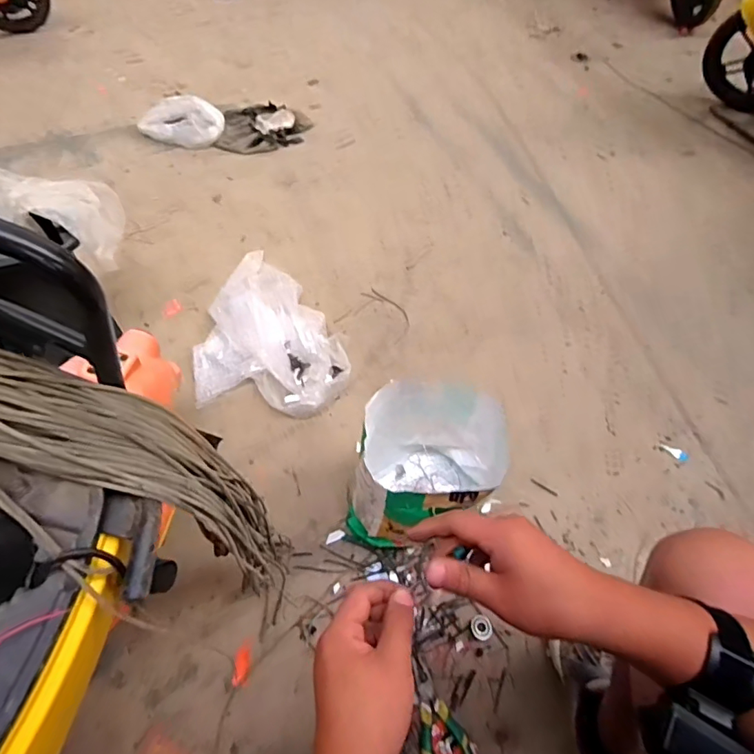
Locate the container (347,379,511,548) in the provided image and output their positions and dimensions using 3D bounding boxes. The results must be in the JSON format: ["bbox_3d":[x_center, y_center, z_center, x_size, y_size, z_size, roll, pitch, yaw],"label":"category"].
[{"bbox_3d":[0.088,0.162,0.853,0.230,0.245,0.221,0,55,1],"label":"container"}]

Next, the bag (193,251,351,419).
[{"bbox_3d":[-0.235,-0.139,1.182,0.338,0.067,0.497,1,53,-1],"label":"bag"}]

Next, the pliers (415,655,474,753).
[{"bbox_3d":[0.095,0.522,0.739,0.073,0.013,0.188,-12,55,-11],"label":"pliers"}]

